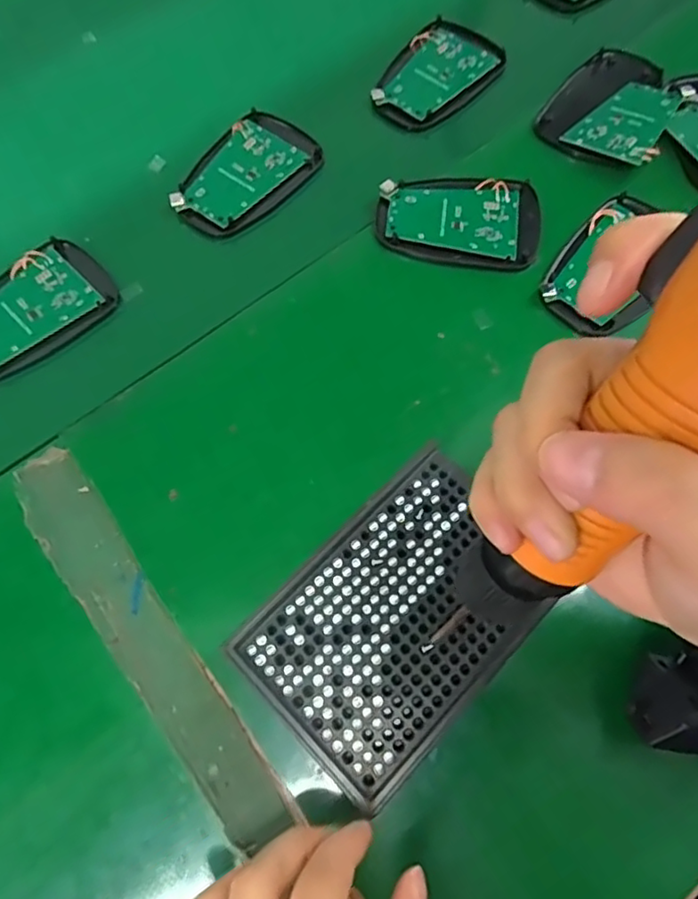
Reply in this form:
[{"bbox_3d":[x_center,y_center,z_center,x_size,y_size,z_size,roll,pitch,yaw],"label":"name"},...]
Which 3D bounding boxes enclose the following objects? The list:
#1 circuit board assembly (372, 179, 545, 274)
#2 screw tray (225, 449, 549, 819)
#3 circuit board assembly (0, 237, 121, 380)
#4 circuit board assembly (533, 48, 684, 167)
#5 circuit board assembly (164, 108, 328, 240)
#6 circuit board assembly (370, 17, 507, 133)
[{"bbox_3d":[0.066,-0.138,0.357,0.097,0.006,0.065,8,69,5],"label":"circuit board assembly"},{"bbox_3d":[0.024,0.074,0.270,0.091,0.025,0.131,42,75,16],"label":"screw tray"},{"bbox_3d":[-0.188,-0.082,0.346,0.096,0.007,0.061,-37,72,-12],"label":"circuit board assembly"},{"bbox_3d":[0.170,-0.221,0.378,0.074,0.016,0.100,32,72,13],"label":"circuit board assembly"},{"bbox_3d":[-0.067,-0.176,0.379,0.061,0.008,0.097,37,73,14],"label":"circuit board assembly"},{"bbox_3d":[0.062,-0.256,0.409,0.064,0.016,0.093,32,72,13],"label":"circuit board assembly"}]

